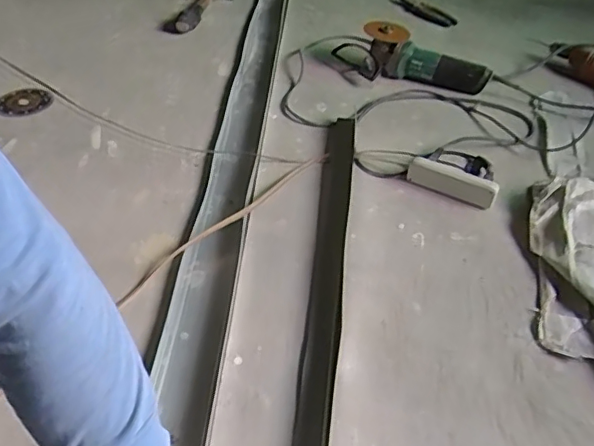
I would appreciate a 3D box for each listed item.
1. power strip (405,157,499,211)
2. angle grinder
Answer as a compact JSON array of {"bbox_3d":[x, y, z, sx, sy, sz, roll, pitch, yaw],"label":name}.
[{"bbox_3d":[0.262,-0.067,0.951,0.150,0.048,0.034,20,45,18],"label":"power strip"},{"bbox_3d":[0.261,-0.373,1.284,0.350,0.118,0.168,15,43,12],"label":"angle grinder"}]

